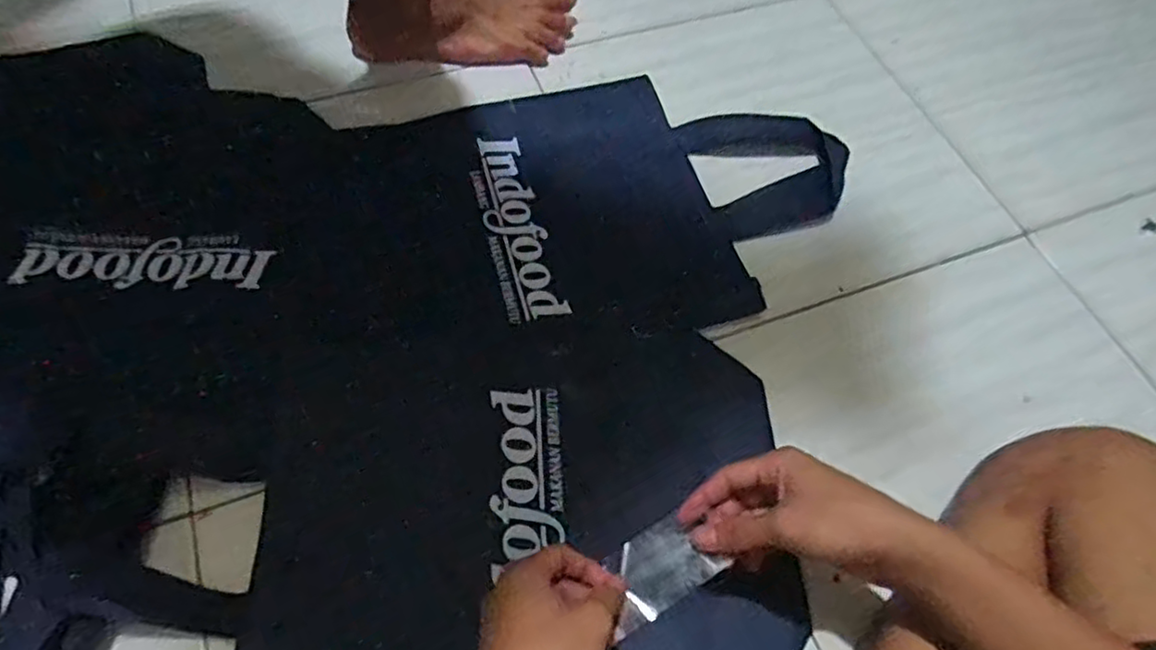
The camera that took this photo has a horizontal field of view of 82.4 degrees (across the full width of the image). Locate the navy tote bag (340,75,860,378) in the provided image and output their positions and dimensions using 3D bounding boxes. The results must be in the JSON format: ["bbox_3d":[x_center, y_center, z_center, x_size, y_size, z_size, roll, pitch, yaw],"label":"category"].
[{"bbox_3d":[0.038,-0.128,0.655,0.451,0.020,0.309,-18,64,-12],"label":"navy tote bag"}]

